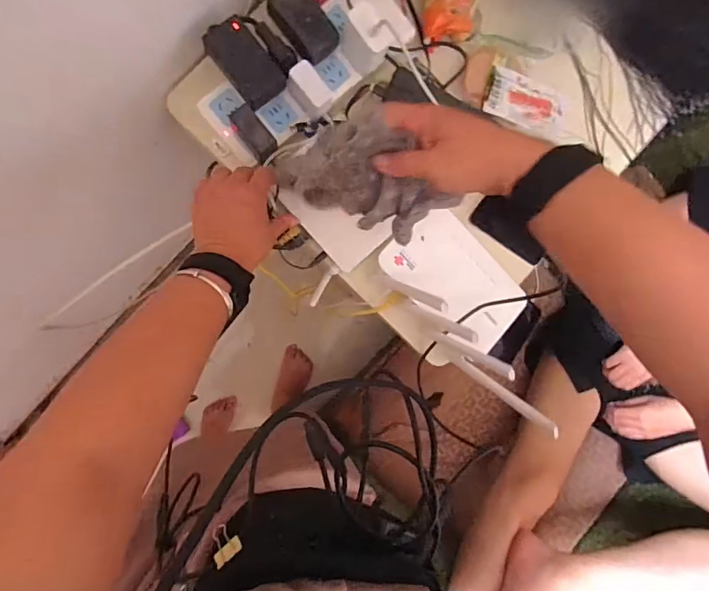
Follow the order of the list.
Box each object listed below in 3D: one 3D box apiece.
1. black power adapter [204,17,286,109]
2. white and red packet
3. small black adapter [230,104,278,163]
[{"bbox_3d":[-0.123,-0.257,0.490,0.057,0.048,0.091,-32,97,-7],"label":"black power adapter"},{"bbox_3d":[0.233,-0.259,0.586,0.126,0.008,0.067,8,87,-19],"label":"white and red packet"},{"bbox_3d":[-0.113,-0.179,0.494,0.030,0.049,0.056,-40,98,-6],"label":"small black adapter"}]

